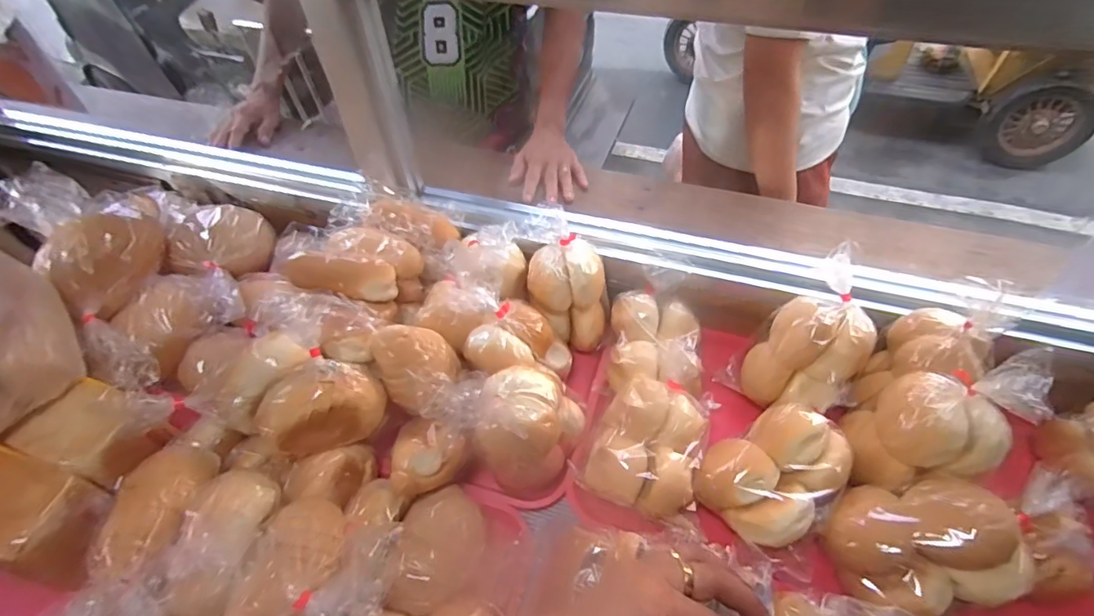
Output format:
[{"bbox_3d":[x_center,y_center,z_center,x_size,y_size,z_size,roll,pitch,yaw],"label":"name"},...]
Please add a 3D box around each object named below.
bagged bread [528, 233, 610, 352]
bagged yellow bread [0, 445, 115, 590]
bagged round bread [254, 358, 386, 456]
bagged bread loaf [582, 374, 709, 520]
[{"bbox_3d":[0.028,-0.020,0.692,0.106,0.125,0.076,11,53,11],"label":"bagged bread"},{"bbox_3d":[-0.527,0.212,0.540,0.144,0.092,0.092,13,53,13],"label":"bagged yellow bread"},{"bbox_3d":[-0.238,0.104,0.562,0.123,0.090,0.067,-28,55,-19],"label":"bagged round bread"},{"bbox_3d":[0.114,0.143,0.585,0.115,0.060,0.142,17,54,15],"label":"bagged bread loaf"}]

